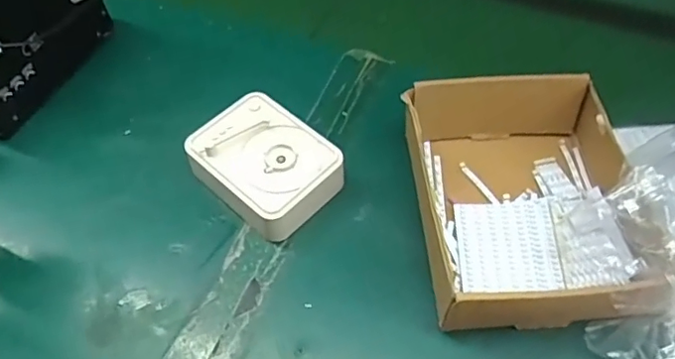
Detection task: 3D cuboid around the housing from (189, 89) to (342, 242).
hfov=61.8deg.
[{"bbox_3d":[-0.069,-0.014,0.534,0.130,0.052,0.103,33,63,22],"label":"housing"}]

